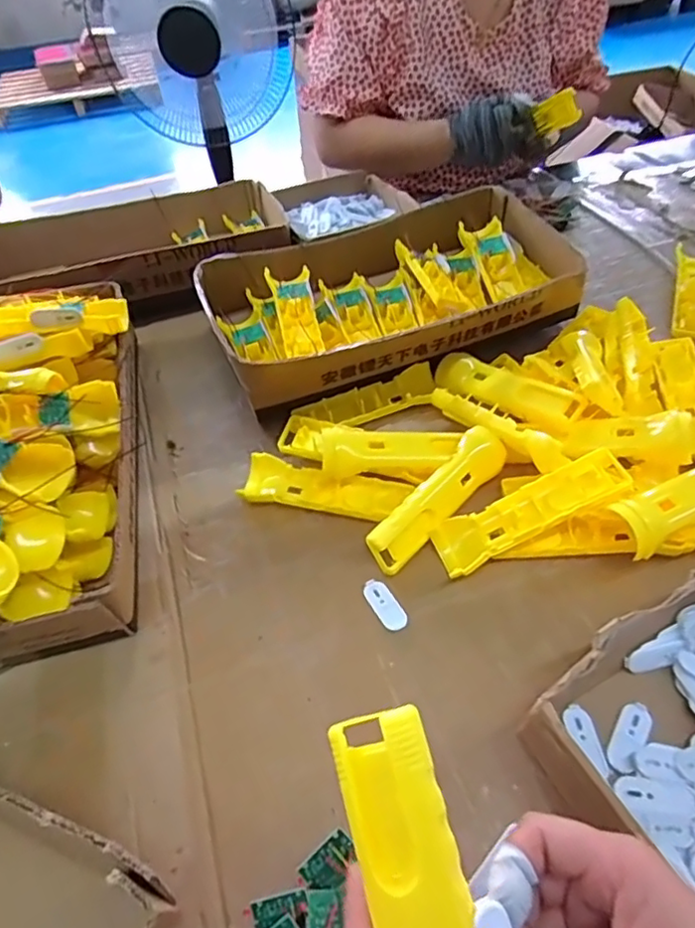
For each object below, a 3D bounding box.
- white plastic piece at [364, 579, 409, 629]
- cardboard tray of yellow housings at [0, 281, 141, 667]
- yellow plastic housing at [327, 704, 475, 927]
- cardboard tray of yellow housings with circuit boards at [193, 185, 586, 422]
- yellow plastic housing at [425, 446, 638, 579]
[{"bbox_3d":[0.031,0.115,0.489,0.020,0.005,0.051,-24,50,-18],"label":"white plastic piece"},{"bbox_3d":[-0.309,-0.013,0.545,0.215,0.139,0.400,-10,47,-6],"label":"cardboard tray of yellow housings"},{"bbox_3d":[0.031,0.179,0.226,0.038,0.021,0.156,-12,68,-12],"label":"yellow plastic housing"},{"bbox_3d":[0.045,-0.211,0.708,0.413,0.082,0.242,-21,49,-15],"label":"cardboard tray of yellow housings with circuit boards"},{"bbox_3d":[0.153,0.043,0.496,0.165,0.025,0.049,-29,45,10],"label":"yellow plastic housing"}]

